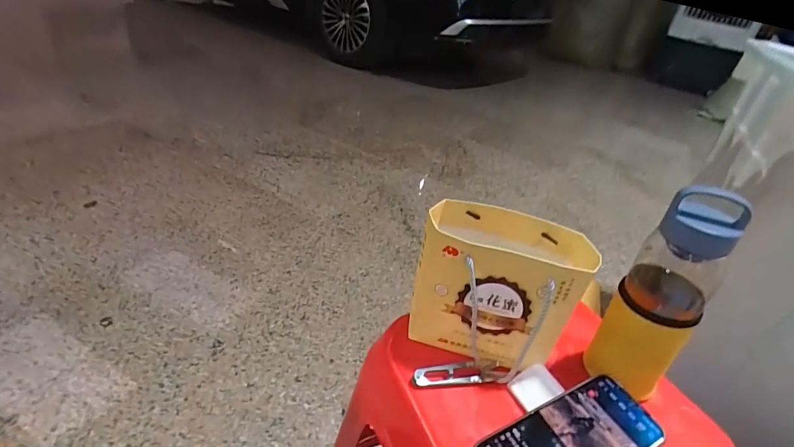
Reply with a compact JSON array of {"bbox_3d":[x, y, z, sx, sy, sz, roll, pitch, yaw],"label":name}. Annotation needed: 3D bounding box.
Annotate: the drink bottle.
[{"bbox_3d":[0.261,0.074,0.433,0.073,0.222,0.067,33,39,33],"label":"drink bottle"}]

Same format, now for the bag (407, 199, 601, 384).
[{"bbox_3d":[0.105,0.072,0.473,0.163,0.145,0.095,16,33,10],"label":"bag"}]

